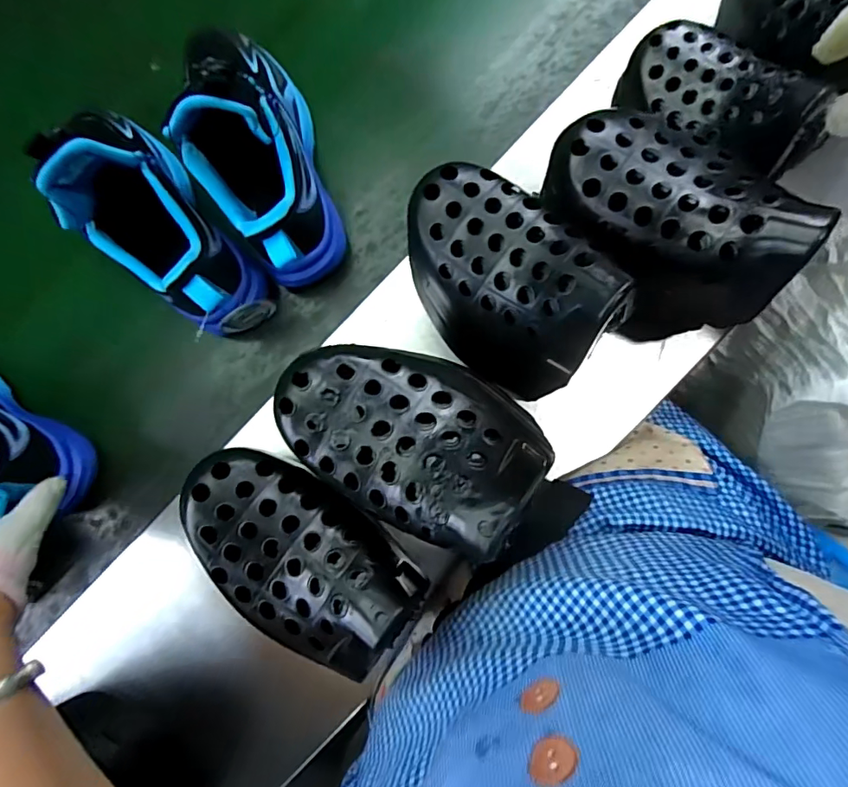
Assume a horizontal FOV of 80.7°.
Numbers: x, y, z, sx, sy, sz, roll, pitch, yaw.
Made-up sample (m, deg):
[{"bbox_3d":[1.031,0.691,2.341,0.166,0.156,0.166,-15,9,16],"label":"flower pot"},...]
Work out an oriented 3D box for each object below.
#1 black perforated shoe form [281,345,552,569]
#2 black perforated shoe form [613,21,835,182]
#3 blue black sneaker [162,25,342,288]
[{"bbox_3d":[-0.009,0.019,0.249,0.140,0.058,0.088,33,89,5],"label":"black perforated shoe form"},{"bbox_3d":[0.204,-0.210,0.351,0.059,0.051,0.150,-39,63,1],"label":"black perforated shoe form"},{"bbox_3d":[-0.134,-0.197,0.393,0.081,0.146,0.217,-17,86,3],"label":"blue black sneaker"}]

